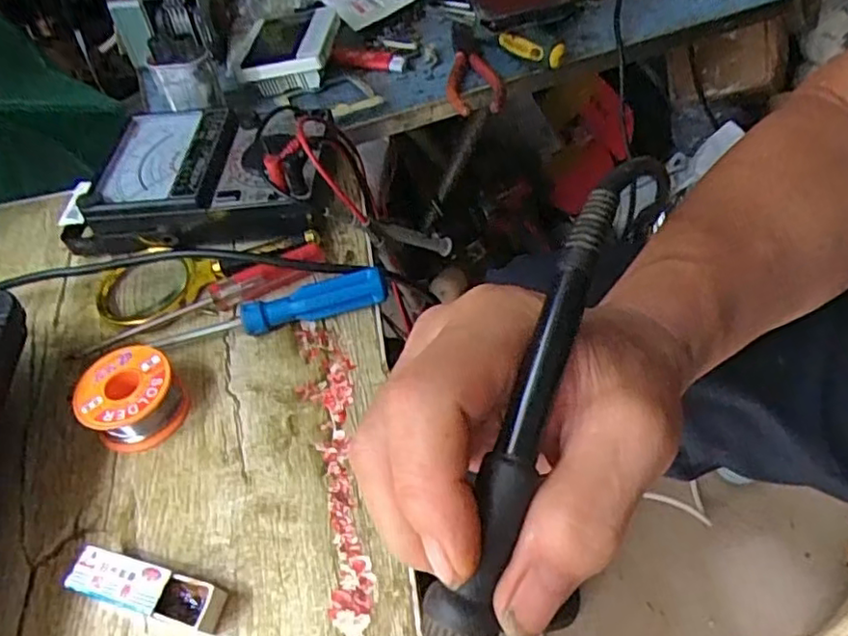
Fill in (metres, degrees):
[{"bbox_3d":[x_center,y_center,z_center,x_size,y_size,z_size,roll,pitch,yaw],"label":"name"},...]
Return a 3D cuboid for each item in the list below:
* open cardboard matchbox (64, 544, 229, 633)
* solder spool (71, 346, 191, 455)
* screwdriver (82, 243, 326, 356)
[{"bbox_3d":[-0.130,0.128,0.304,0.071,0.019,0.020,9,51,13],"label":"open cardboard matchbox"},{"bbox_3d":[-0.168,0.046,0.371,0.052,0.031,0.051,-3,49,4],"label":"solder spool"},{"bbox_3d":[-0.138,-0.012,0.415,0.157,0.020,0.023,-23,51,-13],"label":"screwdriver"}]

